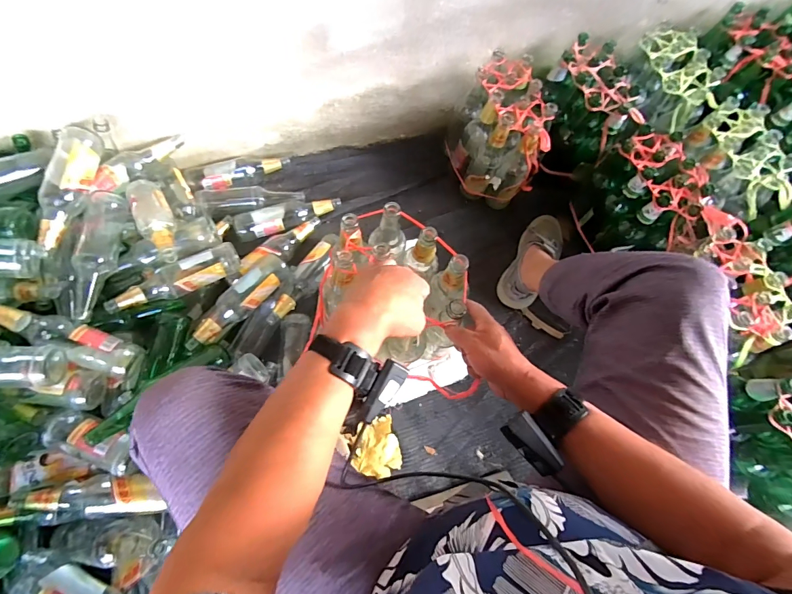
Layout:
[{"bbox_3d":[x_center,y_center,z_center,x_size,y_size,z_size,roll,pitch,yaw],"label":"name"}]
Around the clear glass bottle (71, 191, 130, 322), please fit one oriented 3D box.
[{"bbox_3d":[-0.607,-0.081,0.781,0.093,0.069,0.272,-7,71,-5],"label":"clear glass bottle"}]

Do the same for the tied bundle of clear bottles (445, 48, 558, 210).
[{"bbox_3d":[0.254,-0.404,0.978,0.182,0.248,0.251,-12,72,-7],"label":"tied bundle of clear bottles"}]

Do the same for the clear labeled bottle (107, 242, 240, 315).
[{"bbox_3d":[-0.475,-0.038,0.835,0.261,0.063,0.089,-28,74,-25],"label":"clear labeled bottle"}]

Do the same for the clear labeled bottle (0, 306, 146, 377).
[{"bbox_3d":[-0.615,0.077,0.719,0.273,0.072,0.069,26,70,-14],"label":"clear labeled bottle"}]

